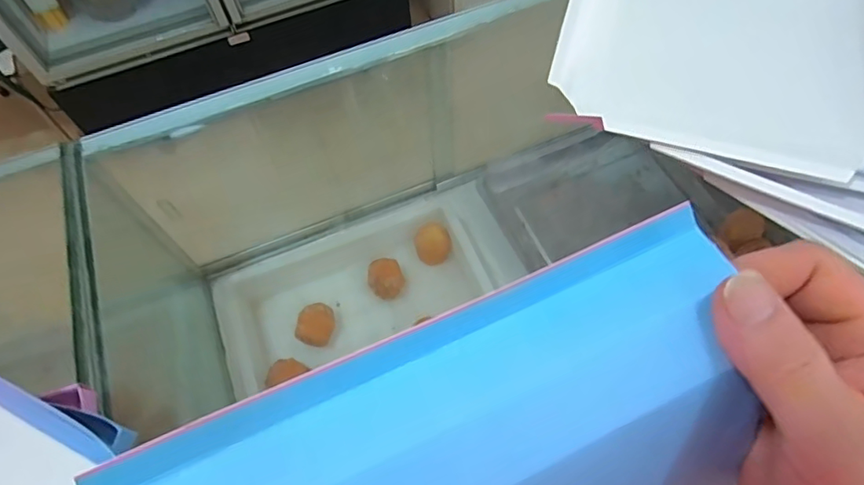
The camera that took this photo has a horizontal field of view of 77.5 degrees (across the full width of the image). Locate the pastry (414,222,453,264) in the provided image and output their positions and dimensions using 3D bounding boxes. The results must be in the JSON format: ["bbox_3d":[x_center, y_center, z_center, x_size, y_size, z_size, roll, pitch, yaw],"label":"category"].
[{"bbox_3d":[0.002,0.001,0.871,0.055,0.041,0.055,-1,62,2],"label":"pastry"}]

